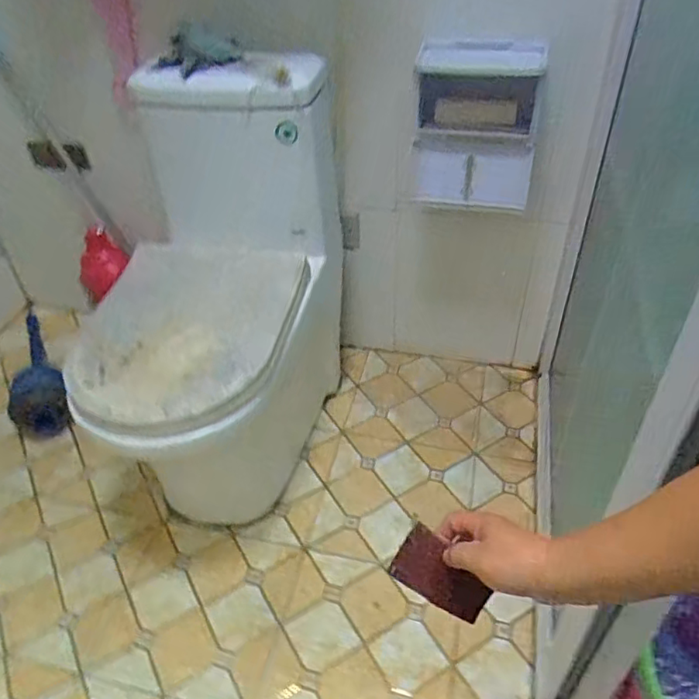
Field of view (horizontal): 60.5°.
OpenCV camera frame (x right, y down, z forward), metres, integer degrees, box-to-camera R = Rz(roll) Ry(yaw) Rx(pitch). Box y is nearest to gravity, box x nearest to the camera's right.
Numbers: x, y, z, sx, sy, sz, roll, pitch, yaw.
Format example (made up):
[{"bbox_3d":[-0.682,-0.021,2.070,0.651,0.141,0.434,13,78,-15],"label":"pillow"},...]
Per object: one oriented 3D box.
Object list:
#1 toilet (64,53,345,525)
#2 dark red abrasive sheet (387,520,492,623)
[{"bbox_3d":[-0.239,-0.076,1.169,0.411,0.735,0.695,-2,40,1],"label":"toilet"},{"bbox_3d":[0.083,0.200,0.531,0.086,0.007,0.051,33,86,8],"label":"dark red abrasive sheet"}]

